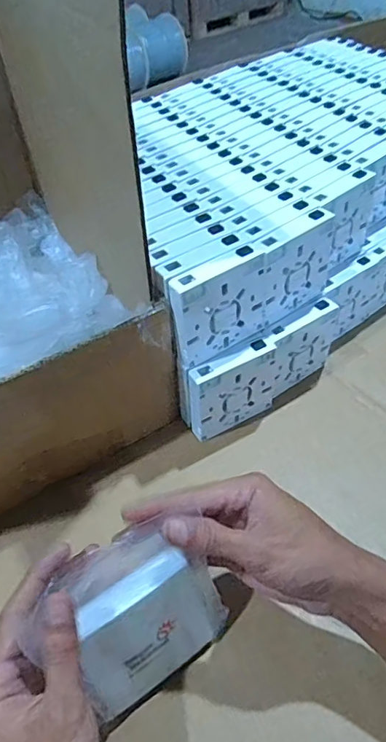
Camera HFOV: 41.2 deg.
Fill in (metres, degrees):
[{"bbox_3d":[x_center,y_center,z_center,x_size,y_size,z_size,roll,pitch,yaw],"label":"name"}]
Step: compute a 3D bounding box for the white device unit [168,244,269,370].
[{"bbox_3d":[0.025,-0.057,0.446,0.092,0.084,0.024,-28,52,-21],"label":"white device unit"}]

